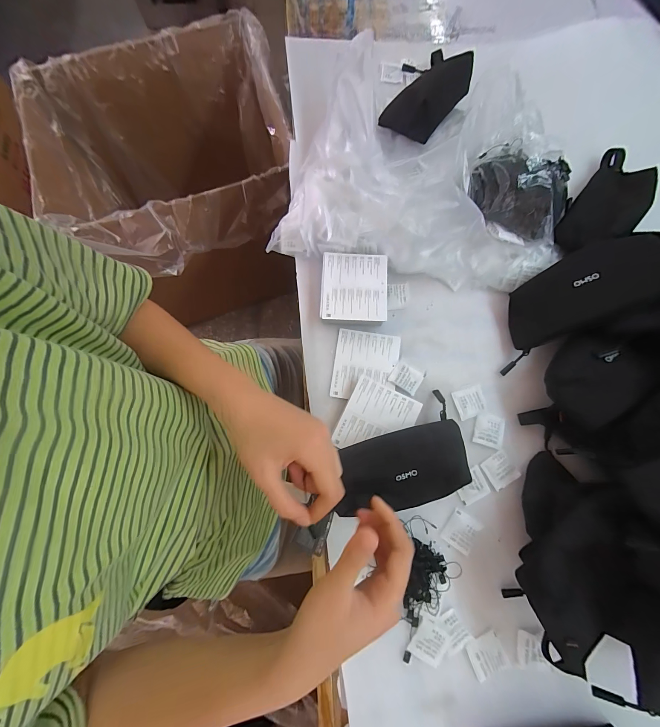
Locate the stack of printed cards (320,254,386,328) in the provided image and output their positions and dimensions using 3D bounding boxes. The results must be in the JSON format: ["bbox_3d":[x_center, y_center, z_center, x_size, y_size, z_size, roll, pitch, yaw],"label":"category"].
[{"bbox_3d":[0.034,-0.104,0.434,0.091,0.032,0.098,2,78,0],"label":"stack of printed cards"}]

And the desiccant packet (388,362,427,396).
[{"bbox_3d":[0.107,0.019,0.422,0.042,0.007,0.036,32,79,7],"label":"desiccant packet"}]

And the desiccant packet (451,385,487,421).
[{"bbox_3d":[0.192,0.053,0.415,0.041,0.004,0.039,-14,78,-3],"label":"desiccant packet"}]

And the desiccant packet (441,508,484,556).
[{"bbox_3d":[0.166,0.211,0.380,0.038,0.004,0.041,33,80,7],"label":"desiccant packet"}]

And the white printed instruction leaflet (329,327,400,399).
[{"bbox_3d":[0.050,0.003,0.425,0.088,0.009,0.097,9,78,2],"label":"white printed instruction leaflet"}]

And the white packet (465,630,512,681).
[{"bbox_3d":[0.184,0.343,0.352,0.042,0.008,0.040,-19,78,-4],"label":"white packet"}]

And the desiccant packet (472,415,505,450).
[{"bbox_3d":[0.213,0.090,0.404,0.039,0.004,0.041,16,78,4],"label":"desiccant packet"}]

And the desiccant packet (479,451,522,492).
[{"bbox_3d":[0.223,0.140,0.397,0.039,0.004,0.040,-32,79,-7],"label":"desiccant packet"}]

